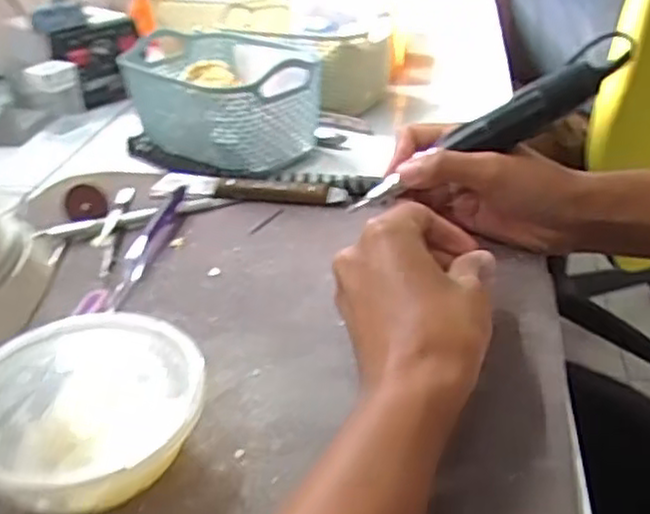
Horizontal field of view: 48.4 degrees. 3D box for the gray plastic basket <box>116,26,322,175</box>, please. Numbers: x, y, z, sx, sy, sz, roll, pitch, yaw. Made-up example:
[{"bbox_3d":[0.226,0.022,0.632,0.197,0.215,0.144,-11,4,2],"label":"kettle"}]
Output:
[{"bbox_3d":[-0.090,-0.138,0.638,0.165,0.075,0.129,21,38,35],"label":"gray plastic basket"}]

